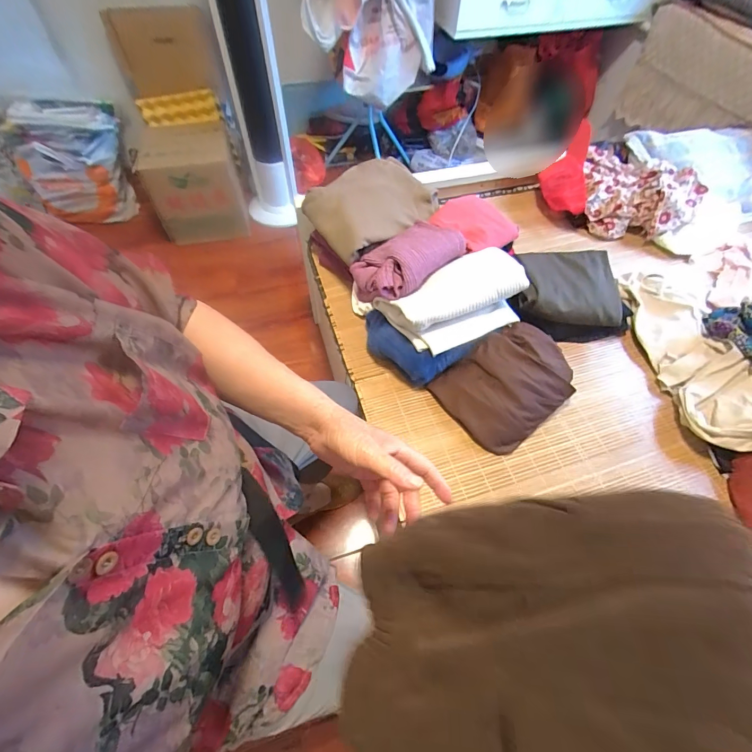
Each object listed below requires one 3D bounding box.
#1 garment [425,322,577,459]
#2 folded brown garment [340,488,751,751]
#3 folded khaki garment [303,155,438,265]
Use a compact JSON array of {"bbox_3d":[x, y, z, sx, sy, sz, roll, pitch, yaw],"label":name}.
[{"bbox_3d":[0.260,0.014,0.739,0.241,0.091,0.192,-31,63,-19],"label":"garment"},{"bbox_3d":[0.085,0.184,0.201,0.227,0.032,0.237,-10,53,29],"label":"folded brown garment"},{"bbox_3d":[-0.020,-0.415,0.909,0.268,0.083,0.249,-32,63,-20],"label":"folded khaki garment"}]

